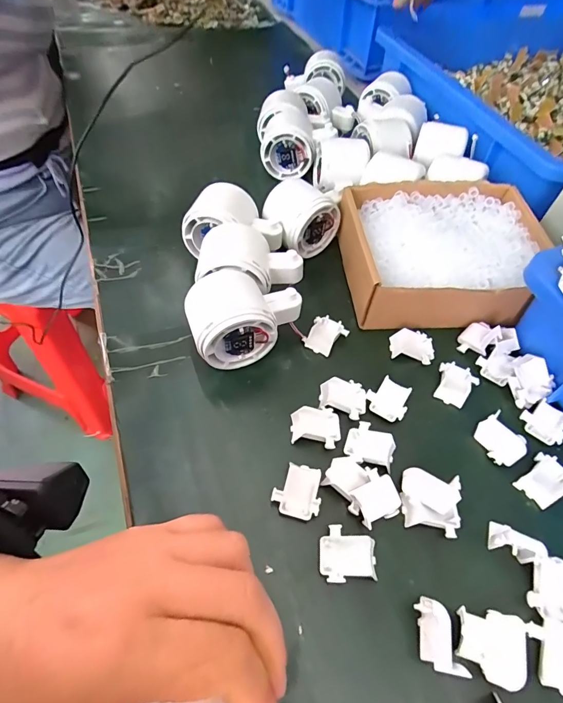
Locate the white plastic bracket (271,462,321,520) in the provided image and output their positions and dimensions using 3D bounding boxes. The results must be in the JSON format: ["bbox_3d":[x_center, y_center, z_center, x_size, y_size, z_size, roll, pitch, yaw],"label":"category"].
[{"bbox_3d":[0.011,0.087,0.250,0.029,0.010,0.033,15,55,7],"label":"white plastic bracket"}]

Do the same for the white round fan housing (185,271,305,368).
[{"bbox_3d":[-0.028,-0.029,0.297,0.082,0.063,0.053,-17,58,-15],"label":"white round fan housing"}]

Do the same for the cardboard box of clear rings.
[{"bbox_3d":[0.143,-0.090,0.356,0.168,0.043,0.136,-1,55,-4],"label":"cardboard box of clear rings"}]

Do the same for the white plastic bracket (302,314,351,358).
[{"bbox_3d":[0.036,-0.014,0.325,0.027,0.009,0.033,33,59,18],"label":"white plastic bracket"}]

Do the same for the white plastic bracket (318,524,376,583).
[{"bbox_3d":[0.038,0.117,0.231,0.031,0.010,0.029,4,55,-1],"label":"white plastic bracket"}]

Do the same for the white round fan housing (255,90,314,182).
[{"bbox_3d":[0.003,-0.260,0.469,0.058,0.047,0.121,-1,55,-4],"label":"white round fan housing"}]

